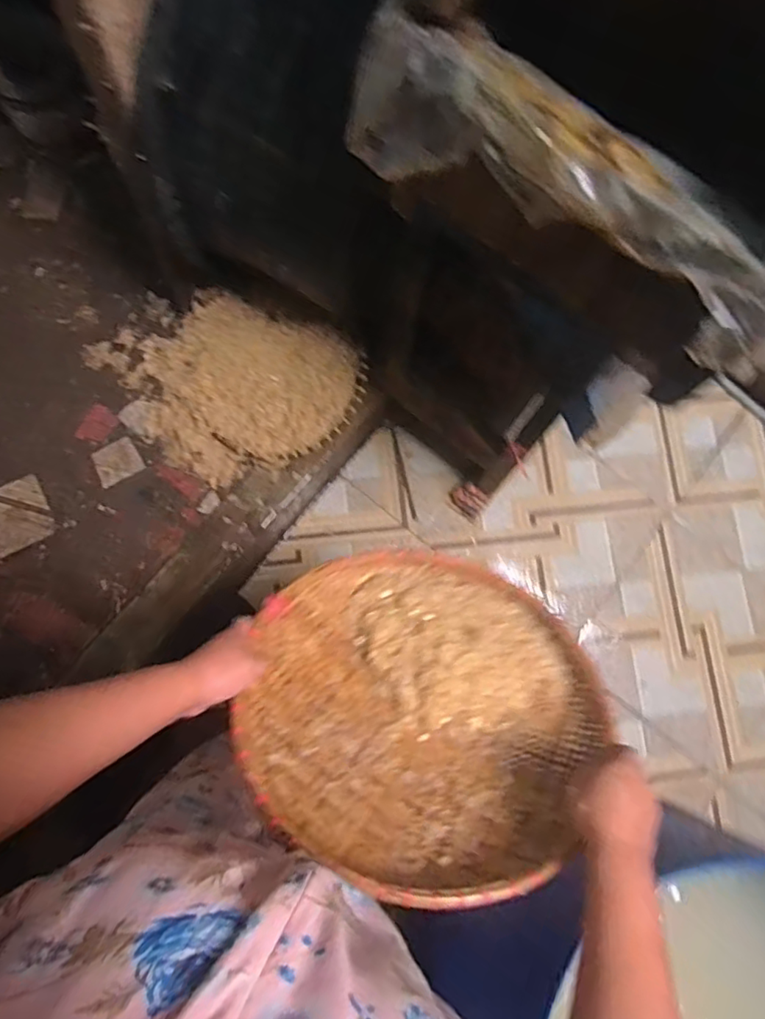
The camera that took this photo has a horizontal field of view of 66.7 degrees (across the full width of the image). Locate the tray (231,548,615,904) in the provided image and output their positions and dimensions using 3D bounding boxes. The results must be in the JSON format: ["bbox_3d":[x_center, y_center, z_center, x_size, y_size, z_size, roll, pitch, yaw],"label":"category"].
[{"bbox_3d":[0.035,0.183,0.579,0.336,0.079,0.349,24,48,14],"label":"tray"}]

